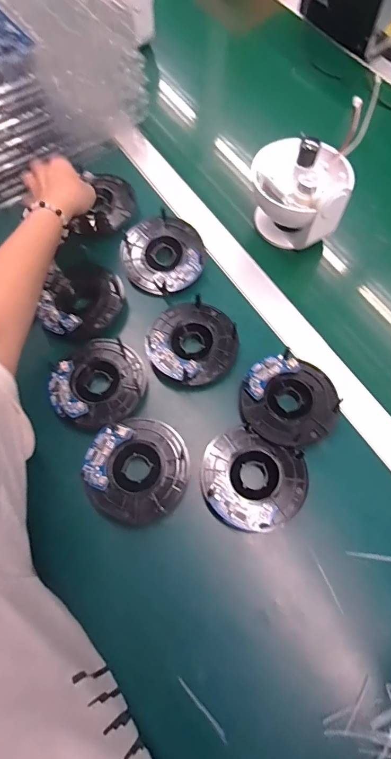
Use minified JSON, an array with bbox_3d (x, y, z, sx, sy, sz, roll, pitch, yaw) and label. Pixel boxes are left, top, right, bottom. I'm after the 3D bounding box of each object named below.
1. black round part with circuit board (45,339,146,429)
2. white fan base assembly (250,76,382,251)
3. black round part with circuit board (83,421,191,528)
[{"bbox_3d":[-0.101,0.003,0.420,0.093,0.016,0.098,24,70,9],"label":"black round part with circuit board"},{"bbox_3d":[0.129,-0.246,0.477,0.114,0.131,0.122,14,69,5],"label":"white fan base assembly"},{"bbox_3d":[-0.056,0.088,0.389,0.097,0.022,0.097,0,68,0],"label":"black round part with circuit board"}]

